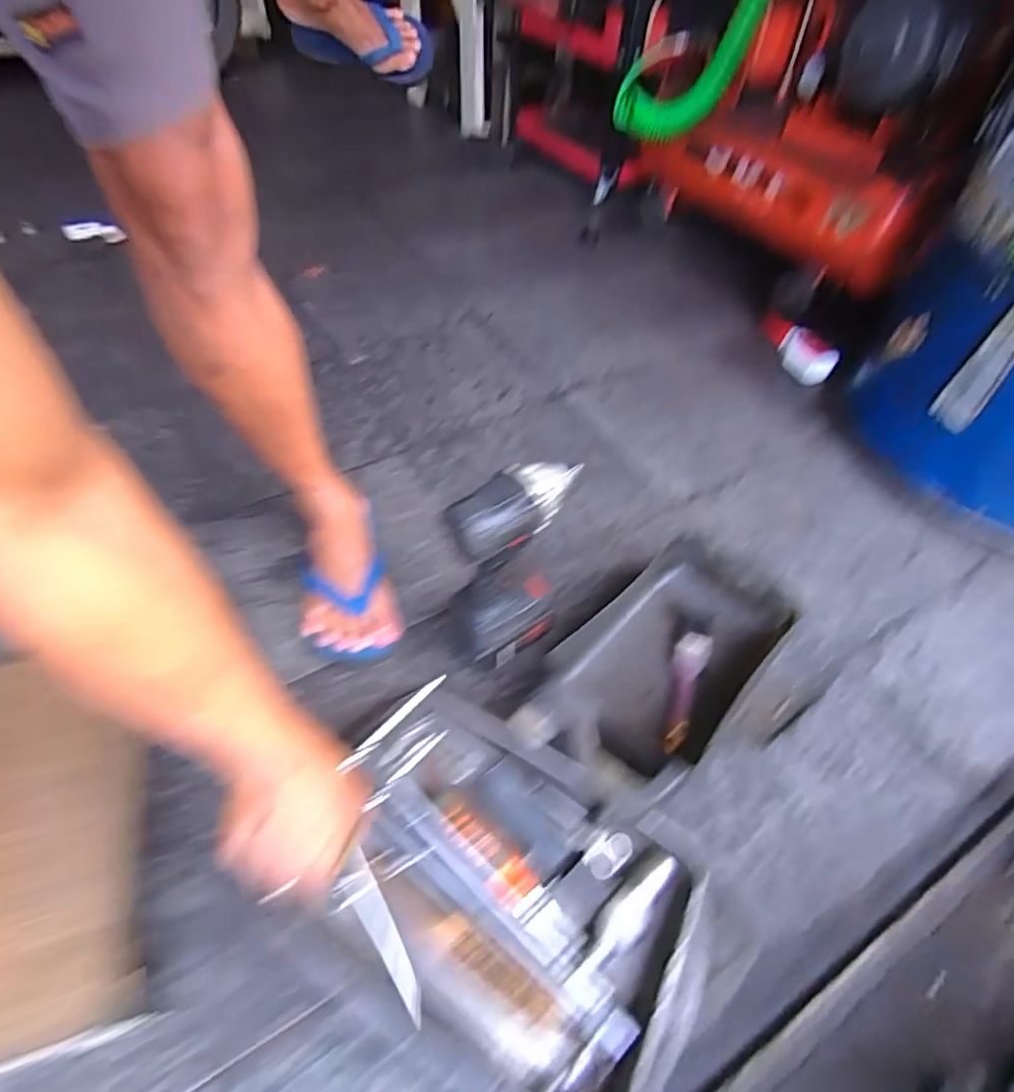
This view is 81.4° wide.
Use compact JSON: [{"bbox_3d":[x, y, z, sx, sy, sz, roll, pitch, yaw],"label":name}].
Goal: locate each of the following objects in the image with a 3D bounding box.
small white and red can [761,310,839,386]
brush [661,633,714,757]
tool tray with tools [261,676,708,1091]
[{"bbox_3d":[0.564,-0.399,1.164,0.058,0.078,0.196,-8,51,-11],"label":"small white and red can"},{"bbox_3d":[0.201,0.163,0.680,0.039,0.016,0.160,23,52,14],"label":"brush"},{"bbox_3d":[-0.011,0.307,0.531,0.338,0.083,0.243,27,53,17],"label":"tool tray with tools"}]

